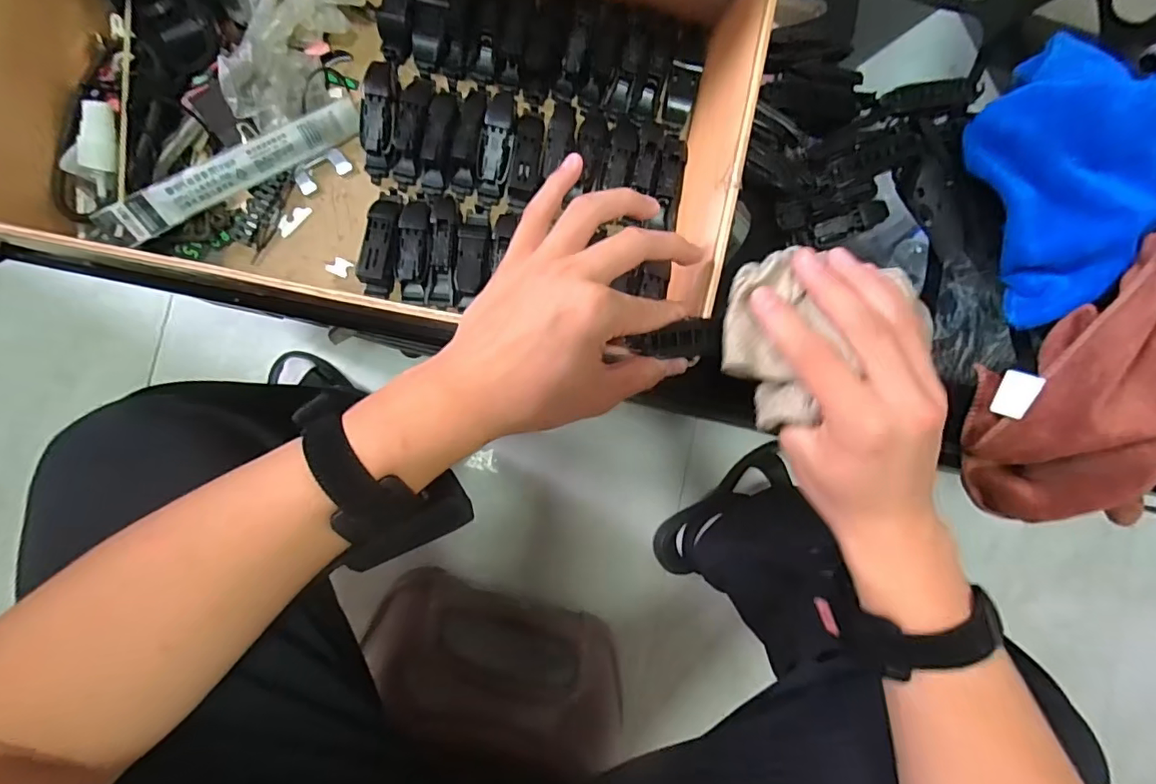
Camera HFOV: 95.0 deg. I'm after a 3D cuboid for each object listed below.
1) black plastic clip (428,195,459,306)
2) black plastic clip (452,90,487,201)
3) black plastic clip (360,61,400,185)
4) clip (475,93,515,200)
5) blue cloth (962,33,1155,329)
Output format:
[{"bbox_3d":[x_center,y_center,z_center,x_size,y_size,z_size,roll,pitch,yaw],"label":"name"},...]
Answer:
[{"bbox_3d":[-0.095,-0.101,0.375,0.018,0.019,0.078,4,87,-6],"label":"black plastic clip"},{"bbox_3d":[-0.077,-0.180,0.375,0.018,0.017,0.074,9,87,-6],"label":"black plastic clip"},{"bbox_3d":[-0.139,-0.193,0.375,0.024,0.022,0.082,8,87,-6],"label":"black plastic clip"},{"bbox_3d":[-0.058,-0.183,0.387,0.025,0.020,0.075,8,87,-6],"label":"clip"},{"bbox_3d":[0.360,-0.159,0.371,0.109,0.089,0.188,-21,90,-6],"label":"blue cloth"}]

